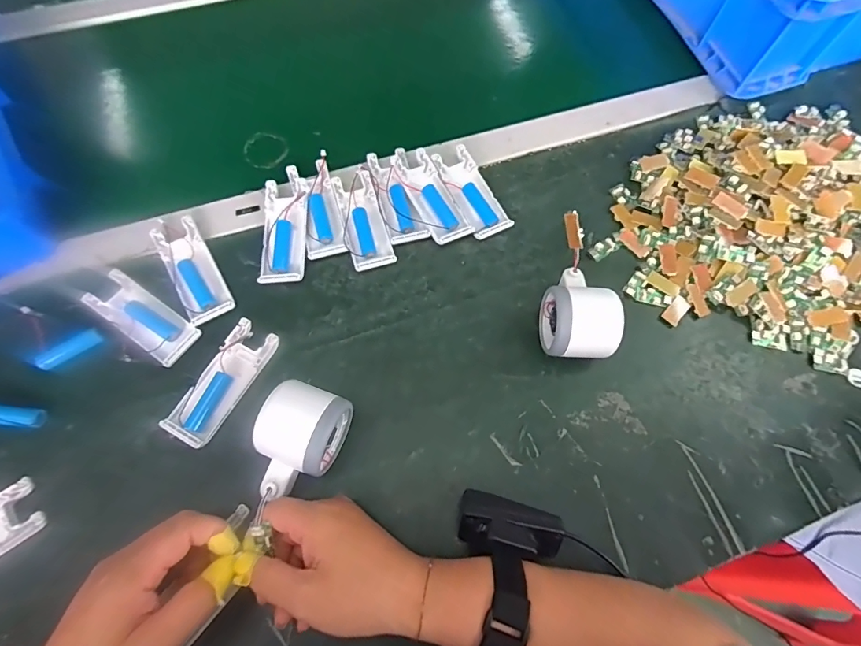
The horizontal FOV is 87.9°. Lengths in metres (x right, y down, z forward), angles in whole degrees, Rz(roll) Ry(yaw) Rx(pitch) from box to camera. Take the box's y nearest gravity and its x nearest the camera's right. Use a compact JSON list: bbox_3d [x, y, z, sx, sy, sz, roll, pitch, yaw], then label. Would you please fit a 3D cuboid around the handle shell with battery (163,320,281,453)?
[{"bbox_3d":[-0.173,0.049,0.372,0.037,0.014,0.106,28,69,9],"label":"handle shell with battery"}]

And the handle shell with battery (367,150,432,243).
[{"bbox_3d":[-0.034,-0.128,0.440,0.036,0.022,0.101,-16,70,-9],"label":"handle shell with battery"}]

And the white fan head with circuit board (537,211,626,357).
[{"bbox_3d":[0.127,-0.026,0.391,0.056,0.060,0.115,2,68,-2],"label":"white fan head with circuit board"}]

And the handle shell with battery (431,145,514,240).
[{"bbox_3d":[0.040,-0.131,0.452,0.040,0.016,0.101,-24,71,-12],"label":"handle shell with battery"}]

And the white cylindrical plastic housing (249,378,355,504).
[{"bbox_3d":[-0.099,0.087,0.329,0.054,0.050,0.078,20,68,6],"label":"white cylindrical plastic housing"}]

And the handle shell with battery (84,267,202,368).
[{"bbox_3d":[-0.251,-0.006,0.387,0.100,0.020,0.044,32,70,10],"label":"handle shell with battery"}]

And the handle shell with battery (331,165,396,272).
[{"bbox_3d":[-0.067,-0.100,0.432,0.042,0.010,0.102,-16,70,-9],"label":"handle shell with battery"}]

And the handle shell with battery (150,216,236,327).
[{"bbox_3d":[-0.216,-0.049,0.404,0.039,0.020,0.100,-27,72,-13],"label":"handle shell with battery"}]

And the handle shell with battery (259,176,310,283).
[{"bbox_3d":[-0.137,-0.087,0.422,0.041,0.017,0.103,0,68,-2],"label":"handle shell with battery"}]

